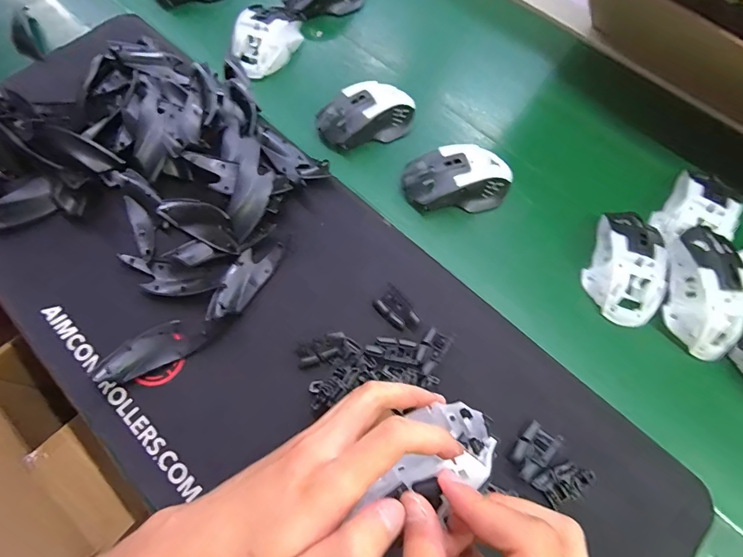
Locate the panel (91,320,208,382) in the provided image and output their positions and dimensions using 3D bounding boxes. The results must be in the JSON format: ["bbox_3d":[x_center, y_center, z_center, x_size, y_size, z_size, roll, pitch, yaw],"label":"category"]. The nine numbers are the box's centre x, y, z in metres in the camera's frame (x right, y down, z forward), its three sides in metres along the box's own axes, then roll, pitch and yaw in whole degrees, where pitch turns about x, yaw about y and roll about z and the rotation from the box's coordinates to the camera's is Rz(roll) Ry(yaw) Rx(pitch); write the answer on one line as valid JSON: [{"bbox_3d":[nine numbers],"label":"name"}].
[{"bbox_3d":[-0.187,0.058,0.347,0.086,0.016,0.037,-22,68,-11],"label":"panel"}]

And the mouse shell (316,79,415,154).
[{"bbox_3d":[-0.003,-0.182,0.452,0.112,0.040,0.061,-28,70,-14],"label":"mouse shell"}]

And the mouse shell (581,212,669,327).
[{"bbox_3d":[0.243,-0.014,0.381,0.062,0.031,0.109,21,67,7],"label":"mouse shell"}]

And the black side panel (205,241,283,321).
[{"bbox_3d":[-0.116,0.001,0.372,0.033,0.014,0.087,32,69,12],"label":"black side panel"}]

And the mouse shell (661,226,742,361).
[{"bbox_3d":[0.295,0.012,0.356,0.058,0.032,0.113,1,86,-2],"label":"mouse shell"}]

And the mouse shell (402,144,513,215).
[{"bbox_3d":[0.091,-0.101,0.424,0.115,0.050,0.063,-12,67,-7],"label":"mouse shell"}]

